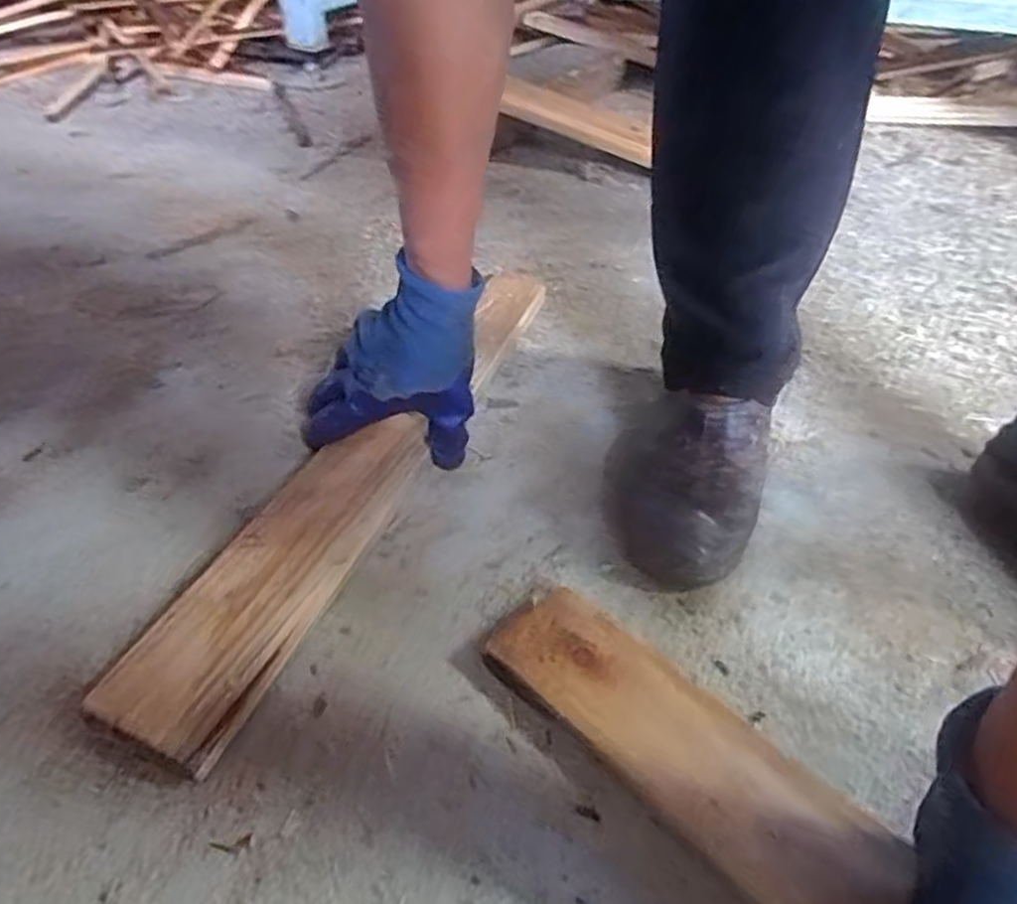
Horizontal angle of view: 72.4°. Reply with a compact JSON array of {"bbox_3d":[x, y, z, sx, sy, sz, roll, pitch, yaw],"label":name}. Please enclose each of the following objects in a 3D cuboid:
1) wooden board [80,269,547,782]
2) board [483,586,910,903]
[{"bbox_3d":[-0.081,-0.018,0.506,0.075,0.017,0.510,16,43,15],"label":"wooden board"},{"bbox_3d":[0.186,0.209,0.261,0.067,0.022,0.497,-33,51,-32],"label":"board"}]

